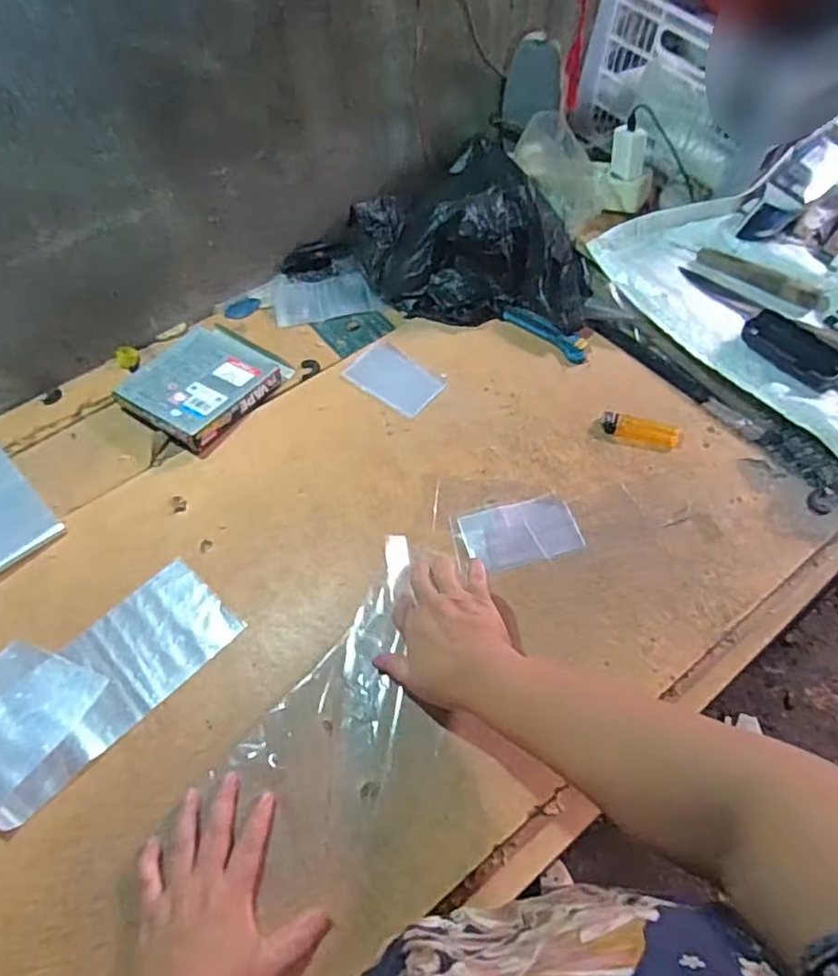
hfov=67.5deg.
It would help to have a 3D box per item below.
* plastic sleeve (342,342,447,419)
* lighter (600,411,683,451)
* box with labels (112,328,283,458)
[{"bbox_3d":[-0.031,-0.131,0.746,0.116,0.004,0.072,37,66,25],"label":"plastic sleeve"},{"bbox_3d":[0.237,-0.059,0.673,0.084,0.013,0.028,17,59,15],"label":"lighter"},{"bbox_3d":[-0.257,-0.121,0.738,0.141,0.032,0.143,26,61,20],"label":"box with labels"}]

